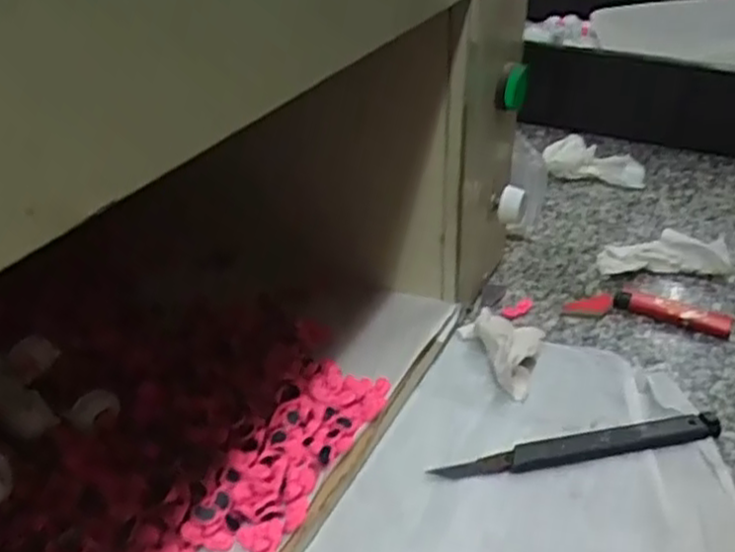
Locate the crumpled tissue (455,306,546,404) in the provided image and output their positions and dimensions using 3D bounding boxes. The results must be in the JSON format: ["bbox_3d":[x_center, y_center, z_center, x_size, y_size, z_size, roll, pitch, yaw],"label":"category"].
[{"bbox_3d":[0.079,0.046,0.461,0.052,0.019,0.060,8,35,13],"label":"crumpled tissue"}]

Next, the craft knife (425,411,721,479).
[{"bbox_3d":[0.116,0.089,0.397,0.164,0.008,0.019,-8,34,-11],"label":"craft knife"}]

